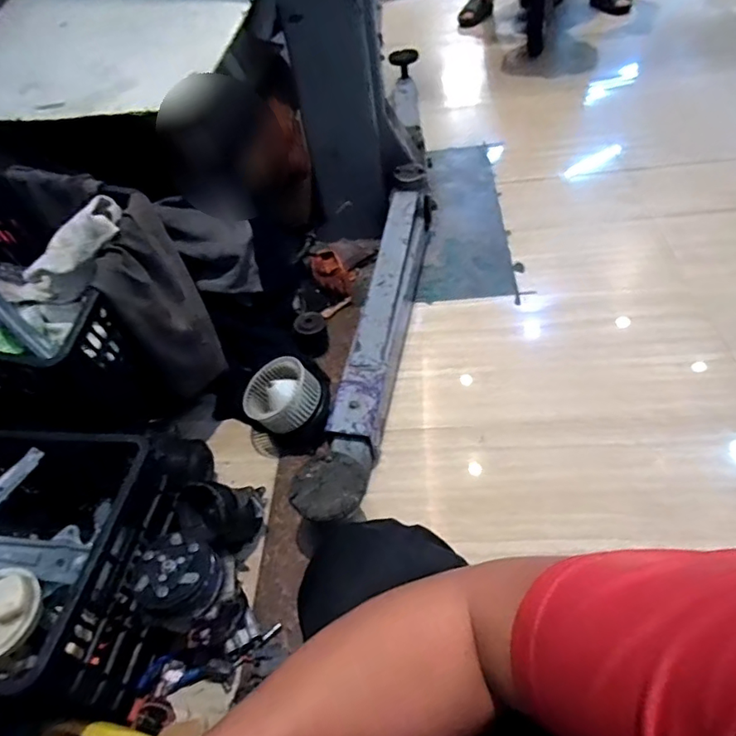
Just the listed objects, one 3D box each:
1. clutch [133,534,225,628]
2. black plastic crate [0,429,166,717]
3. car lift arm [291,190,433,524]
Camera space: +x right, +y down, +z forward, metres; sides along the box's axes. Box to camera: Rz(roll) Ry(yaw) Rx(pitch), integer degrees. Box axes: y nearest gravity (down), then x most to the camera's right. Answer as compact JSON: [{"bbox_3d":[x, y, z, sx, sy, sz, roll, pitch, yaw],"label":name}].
[{"bbox_3d":[-0.272,0.298,0.757,0.107,0.067,0.108,-5,48,6],"label":"clutch"},{"bbox_3d":[-0.590,0.299,0.824,0.520,0.283,0.360,2,48,9],"label":"black plastic crate"},{"bbox_3d":[0.021,-0.076,1.166,0.115,0.162,0.923,4,49,13],"label":"car lift arm"}]

